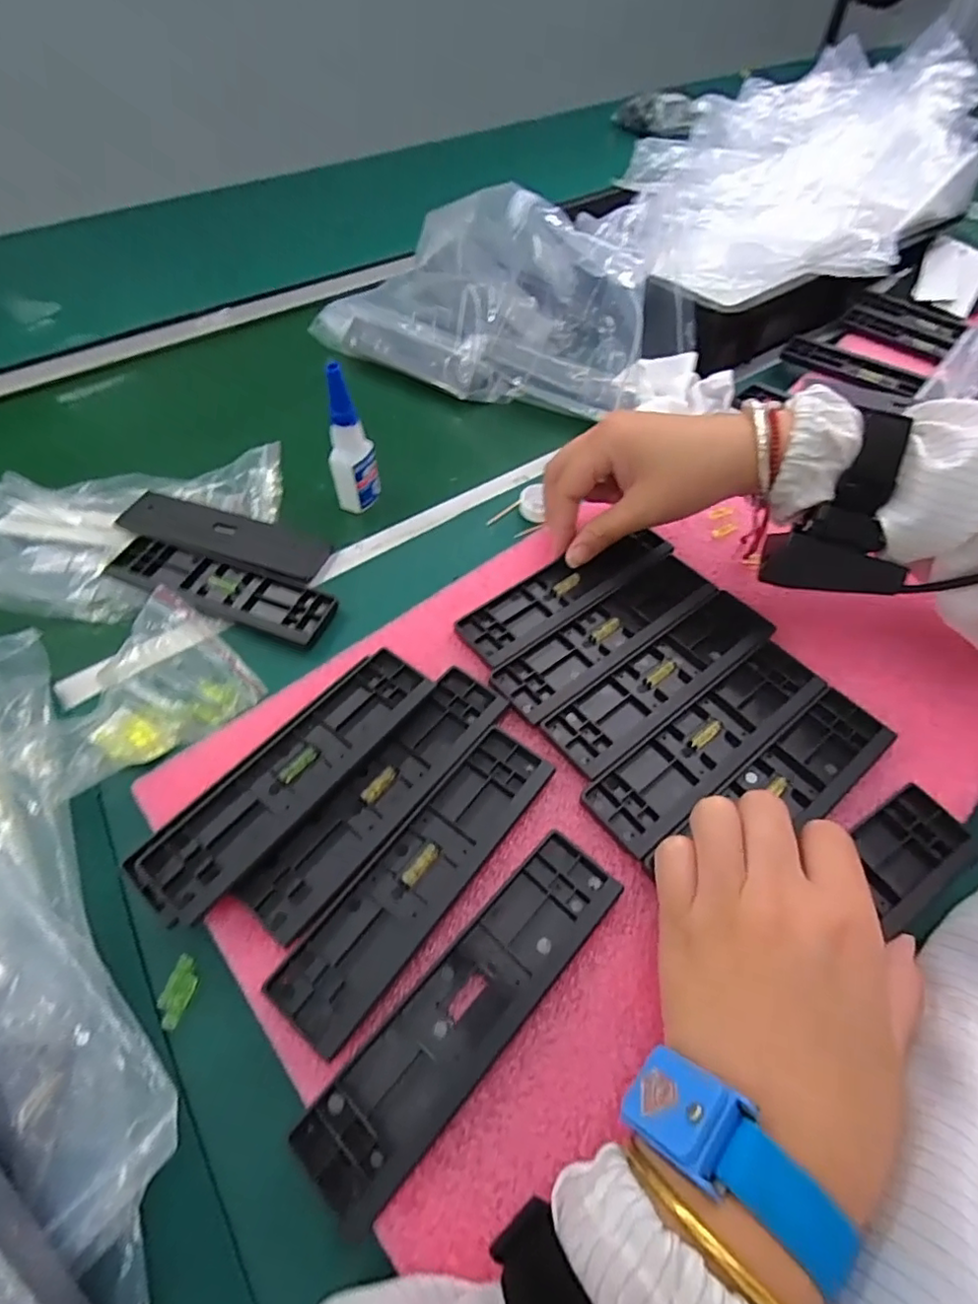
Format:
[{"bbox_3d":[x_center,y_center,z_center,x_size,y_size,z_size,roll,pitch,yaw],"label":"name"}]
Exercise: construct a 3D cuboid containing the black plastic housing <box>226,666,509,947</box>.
[{"bbox_3d":[-0.053,0.069,0.299,0.041,0.009,0.158,31,59,21],"label":"black plastic housing"}]

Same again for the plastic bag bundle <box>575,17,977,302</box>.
[{"bbox_3d":[0.297,-0.509,0.606,0.291,0.105,0.421,32,60,21],"label":"plastic bag bundle"}]

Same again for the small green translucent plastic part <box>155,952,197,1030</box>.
[{"bbox_3d":[-0.141,0.153,0.265,0.013,0.007,0.028,8,54,6],"label":"small green translucent plastic part"}]

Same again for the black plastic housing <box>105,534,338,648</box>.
[{"bbox_3d":[-0.183,-0.045,0.396,0.157,0.011,0.047,15,55,11],"label":"black plastic housing"}]

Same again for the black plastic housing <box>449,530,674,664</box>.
[{"bbox_3d":[0.054,-0.041,0.380,0.156,0.007,0.043,-29,57,-19],"label":"black plastic housing"}]

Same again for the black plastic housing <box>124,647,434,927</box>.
[{"bbox_3d":[-0.100,0.060,0.302,0.045,0.017,0.163,32,60,21],"label":"black plastic housing"}]

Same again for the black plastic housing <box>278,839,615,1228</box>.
[{"bbox_3d":[-0.006,0.145,0.245,0.043,0.009,0.157,36,61,23],"label":"black plastic housing"}]

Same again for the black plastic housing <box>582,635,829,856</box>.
[{"bbox_3d":[0.121,0.046,0.320,0.157,0.007,0.045,-33,60,-22],"label":"black plastic housing"}]

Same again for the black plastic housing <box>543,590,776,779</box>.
[{"bbox_3d":[0.103,0.012,0.342,0.156,0.004,0.042,-32,60,-21],"label":"black plastic housing"}]

